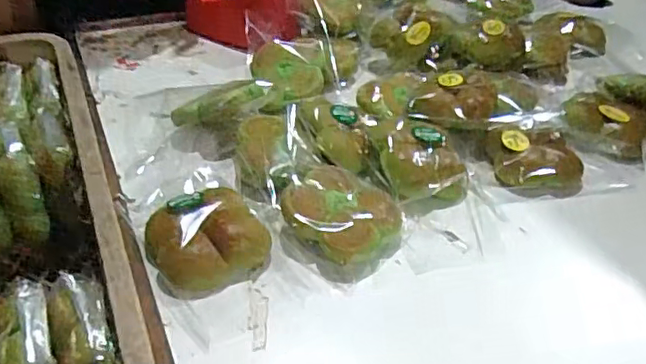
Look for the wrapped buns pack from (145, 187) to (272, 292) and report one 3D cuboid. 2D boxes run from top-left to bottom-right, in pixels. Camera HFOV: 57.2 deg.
[{"bbox_3d":[-0.114,0.057,0.591,0.113,0.044,0.101,-26,47,-30],"label":"wrapped buns pack"}]

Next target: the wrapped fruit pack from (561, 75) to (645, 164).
[{"bbox_3d":[0.394,-0.088,0.784,0.201,0.054,0.129,-31,50,-34],"label":"wrapped fruit pack"}]

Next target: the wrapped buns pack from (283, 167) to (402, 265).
[{"bbox_3d":[0.020,0.033,0.625,0.110,0.045,0.103,31,47,30],"label":"wrapped buns pack"}]

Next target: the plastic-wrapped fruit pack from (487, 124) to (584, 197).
[{"bbox_3d":[0.260,-0.025,0.719,0.113,0.045,0.088,2,39,-1],"label":"plastic-wrapped fruit pack"}]

